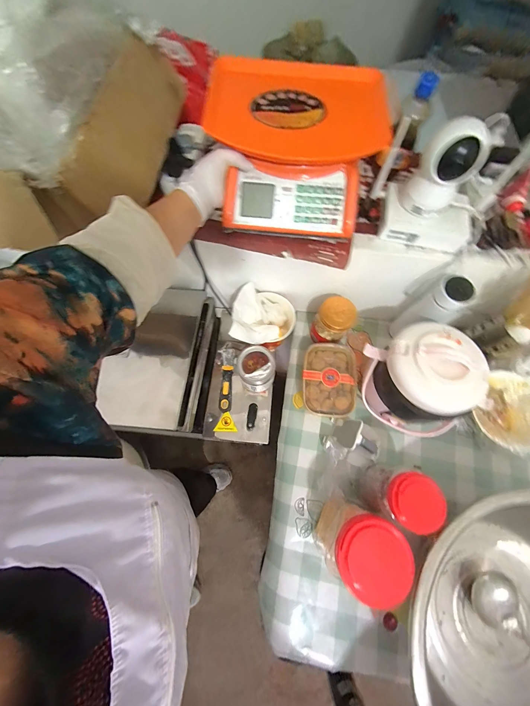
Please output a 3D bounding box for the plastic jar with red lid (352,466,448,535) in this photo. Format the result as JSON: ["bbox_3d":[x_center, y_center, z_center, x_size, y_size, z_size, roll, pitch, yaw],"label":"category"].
[{"bbox_3d":[0.239,0.265,0.492,0.081,0.174,0.086,1,71,-2],"label":"plastic jar with red lid"}]

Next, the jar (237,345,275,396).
[{"bbox_3d":[-0.020,0.046,0.610,0.078,0.123,0.081,1,71,-2],"label":"jar"}]

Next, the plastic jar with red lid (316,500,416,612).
[{"bbox_3d":[0.161,0.341,0.465,0.115,0.161,0.107,1,71,-2],"label":"plastic jar with red lid"}]

